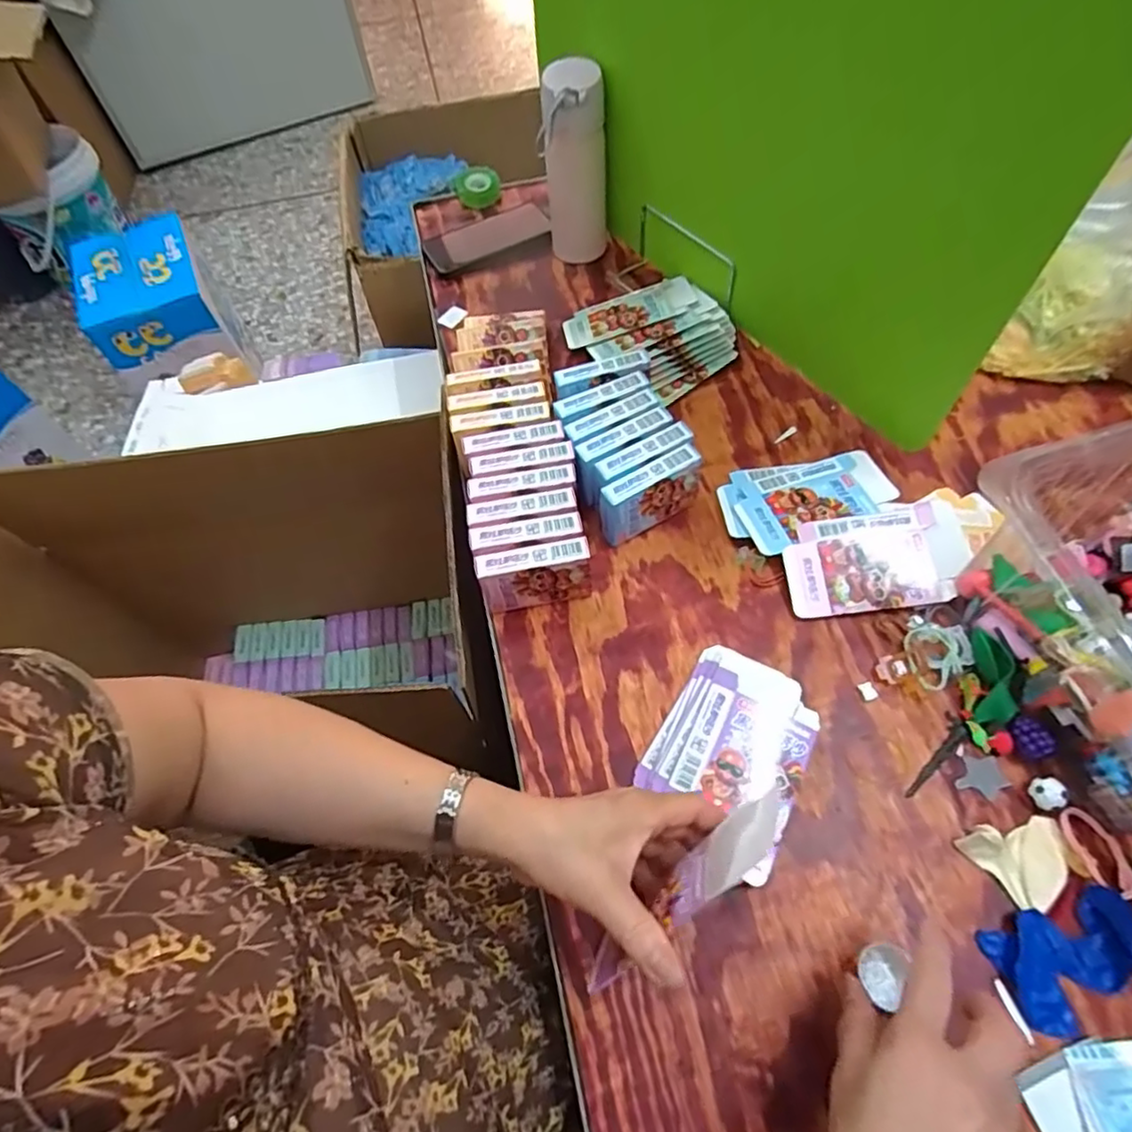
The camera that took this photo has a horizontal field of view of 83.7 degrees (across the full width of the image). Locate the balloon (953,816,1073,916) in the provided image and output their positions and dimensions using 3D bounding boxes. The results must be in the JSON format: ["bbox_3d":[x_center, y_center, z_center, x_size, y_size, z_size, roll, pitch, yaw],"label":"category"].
[{"bbox_3d":[0.314,0.204,0.432,0.071,0.019,0.054,-8,61,-1],"label":"balloon"}]

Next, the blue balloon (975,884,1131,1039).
[{"bbox_3d":[0.330,0.253,0.408,0.101,0.006,0.062,-19,62,-7],"label":"blue balloon"}]

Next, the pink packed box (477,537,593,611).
[{"bbox_3d":[-0.025,0.010,0.532,0.089,0.067,0.026,-11,61,-3],"label":"pink packed box"}]

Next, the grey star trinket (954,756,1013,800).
[{"bbox_3d":[0.311,0.155,0.469,0.035,0.004,0.030,17,64,12],"label":"grey star trinket"}]

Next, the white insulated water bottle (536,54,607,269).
[{"bbox_3d":[0.011,-0.436,0.707,0.069,0.197,0.070,-4,60,2],"label":"white insulated water bottle"}]

